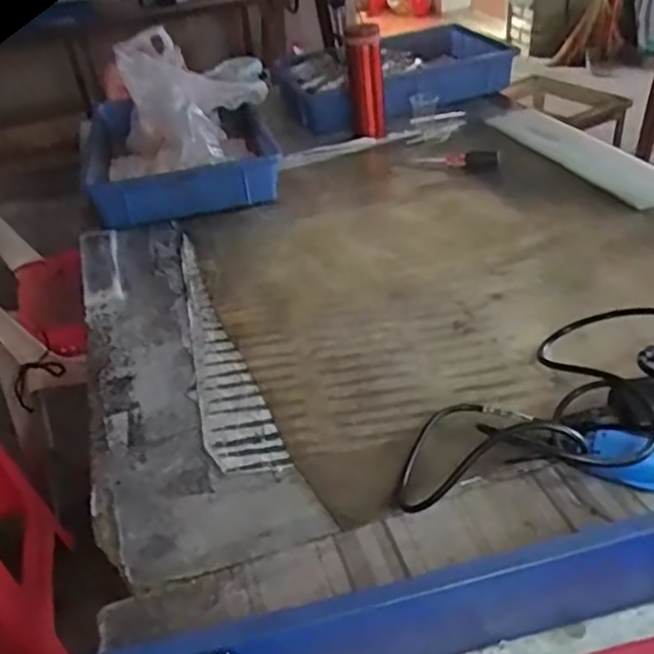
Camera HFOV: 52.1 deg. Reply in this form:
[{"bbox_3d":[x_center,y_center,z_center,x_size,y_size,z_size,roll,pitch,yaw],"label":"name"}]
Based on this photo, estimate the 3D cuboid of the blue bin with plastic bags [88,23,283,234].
[{"bbox_3d":[-0.243,-0.336,1.072,0.291,0.218,0.390,-10,34,-4],"label":"blue bin with plastic bags"}]

